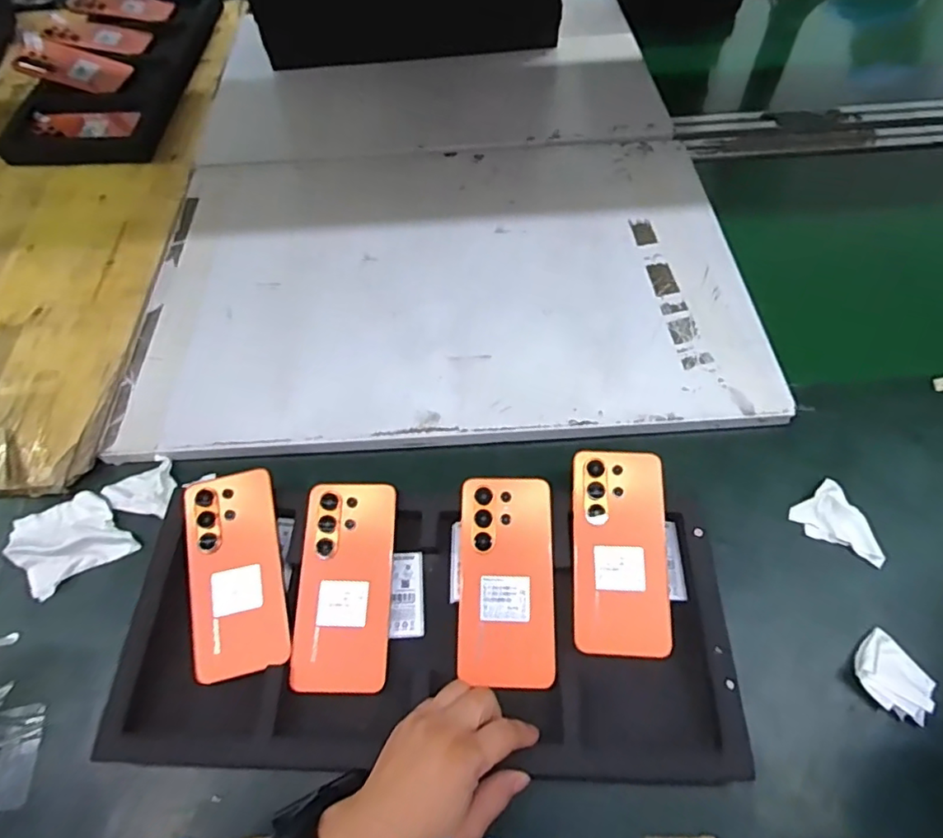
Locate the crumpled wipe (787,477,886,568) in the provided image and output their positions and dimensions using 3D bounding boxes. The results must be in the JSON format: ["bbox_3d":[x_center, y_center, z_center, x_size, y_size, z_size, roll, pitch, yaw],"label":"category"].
[{"bbox_3d":[0.352,0.103,0.541,0.057,0.014,0.081,-32,65,-18],"label":"crumpled wipe"}]

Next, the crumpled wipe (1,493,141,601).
[{"bbox_3d":[-0.367,0.109,0.518,0.082,0.017,0.087,-40,68,-21],"label":"crumpled wipe"}]

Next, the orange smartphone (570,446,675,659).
[{"bbox_3d":[0.131,0.113,0.500,0.083,0.006,0.174,4,69,2],"label":"orange smartphone"}]

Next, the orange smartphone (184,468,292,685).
[{"bbox_3d":[-0.202,0.128,0.489,0.077,0.008,0.168,-11,65,-13],"label":"orange smartphone"}]

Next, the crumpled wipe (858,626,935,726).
[{"bbox_3d":[0.347,0.211,0.468,0.054,0.022,0.056,-38,67,-20],"label":"crumpled wipe"}]

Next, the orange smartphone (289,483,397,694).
[{"bbox_3d":[-0.107,0.138,0.487,0.077,0.006,0.170,1,65,-2],"label":"orange smartphone"}]

